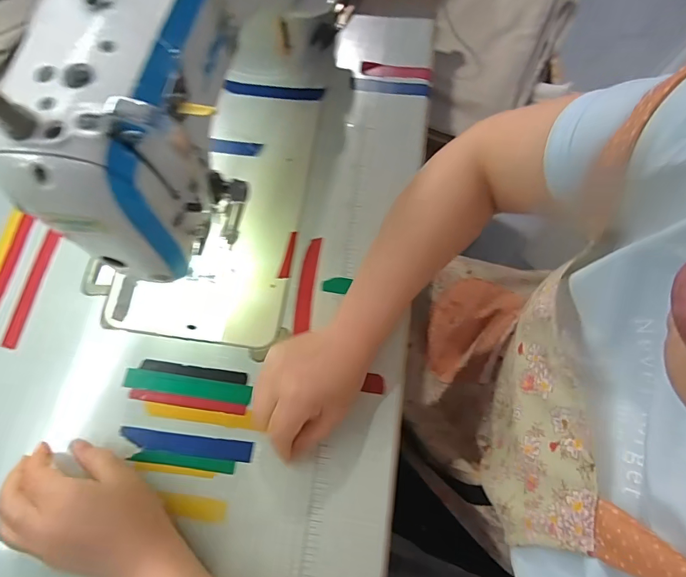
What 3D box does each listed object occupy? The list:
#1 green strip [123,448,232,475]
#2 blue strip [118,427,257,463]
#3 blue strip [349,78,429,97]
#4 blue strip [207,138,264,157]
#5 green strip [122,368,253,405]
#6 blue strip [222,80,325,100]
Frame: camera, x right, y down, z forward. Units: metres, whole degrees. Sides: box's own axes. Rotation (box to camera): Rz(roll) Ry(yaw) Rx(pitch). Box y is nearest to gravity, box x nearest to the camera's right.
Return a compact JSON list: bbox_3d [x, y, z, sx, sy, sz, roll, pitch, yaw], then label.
[{"bbox_3d":[-0.143,0.154,0.372,0.091,0.004,0.012,6,72,4],"label":"green strip"},{"bbox_3d":[-0.143,0.140,0.375,0.121,0.004,0.017,6,72,4],"label":"blue strip"},{"bbox_3d":[0.055,-0.239,0.492,0.094,0.004,0.015,8,72,5],"label":"blue strip"},{"bbox_3d":[-0.123,-0.161,0.474,0.062,0.004,0.017,7,72,4],"label":"blue strip"},{"bbox_3d":[-0.147,0.092,0.391,0.121,0.004,0.019,7,72,4],"label":"green strip"},{"bbox_3d":[-0.083,-0.237,0.496,0.119,0.007,0.018,6,72,4],"label":"blue strip"}]

